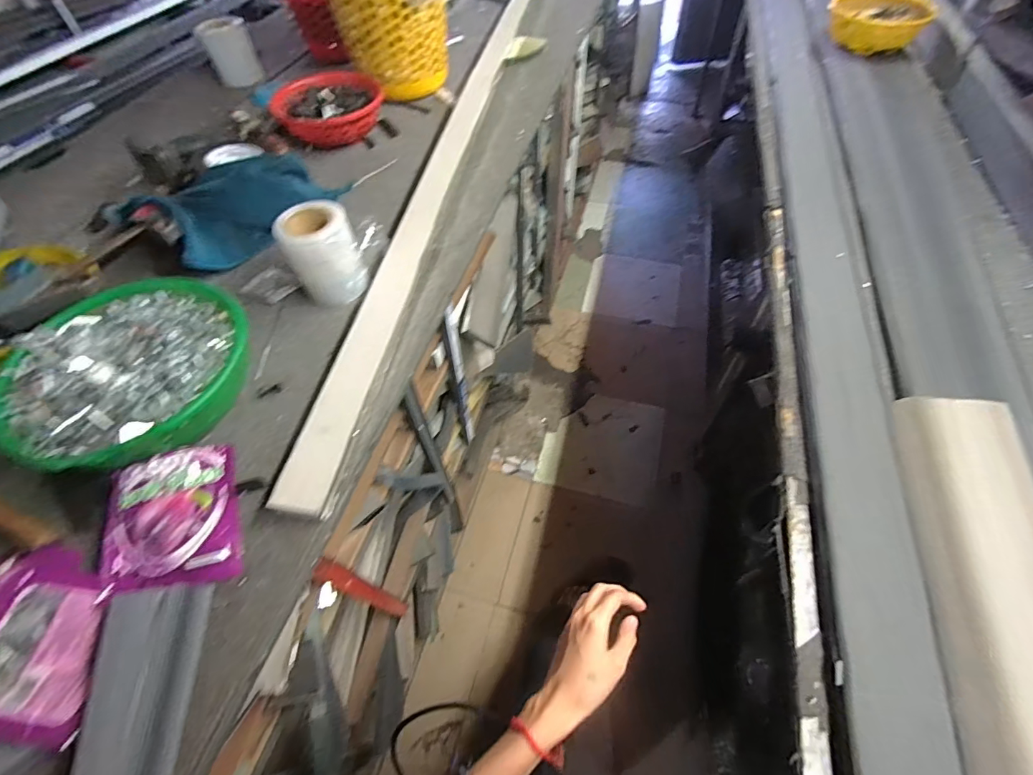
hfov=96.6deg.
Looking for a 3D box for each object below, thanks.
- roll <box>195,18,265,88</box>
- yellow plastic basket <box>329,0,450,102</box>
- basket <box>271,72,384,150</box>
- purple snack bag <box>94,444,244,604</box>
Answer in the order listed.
[{"bbox_3d":[-0.593,-0.703,0.959,0.091,0.099,0.082,-24,57,-14],"label":"roll"},{"bbox_3d":[-0.239,-0.710,0.877,0.224,0.241,0.216,-2,55,1],"label":"yellow plastic basket"},{"bbox_3d":[-0.341,-0.513,0.853,0.190,0.072,0.184,-19,56,-10],"label":"basket"},{"bbox_3d":[-0.319,0.120,0.426,0.111,0.018,0.124,-9,70,-13],"label":"purple snack bag"}]

